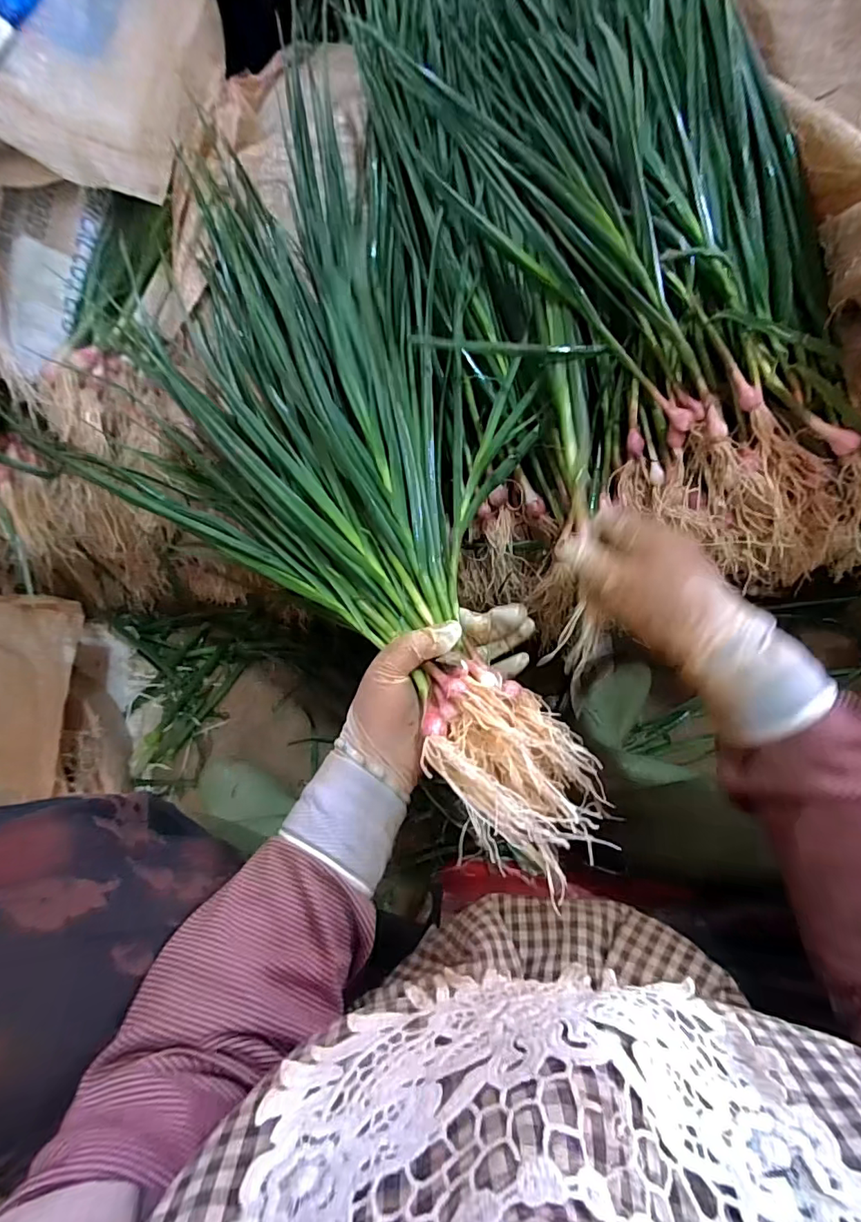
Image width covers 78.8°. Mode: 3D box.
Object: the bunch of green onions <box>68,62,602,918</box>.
[{"bbox_3d":[-0.082,-0.114,0.406,0.292,0.121,0.616,-24,69,-7],"label":"bunch of green onions"}]

